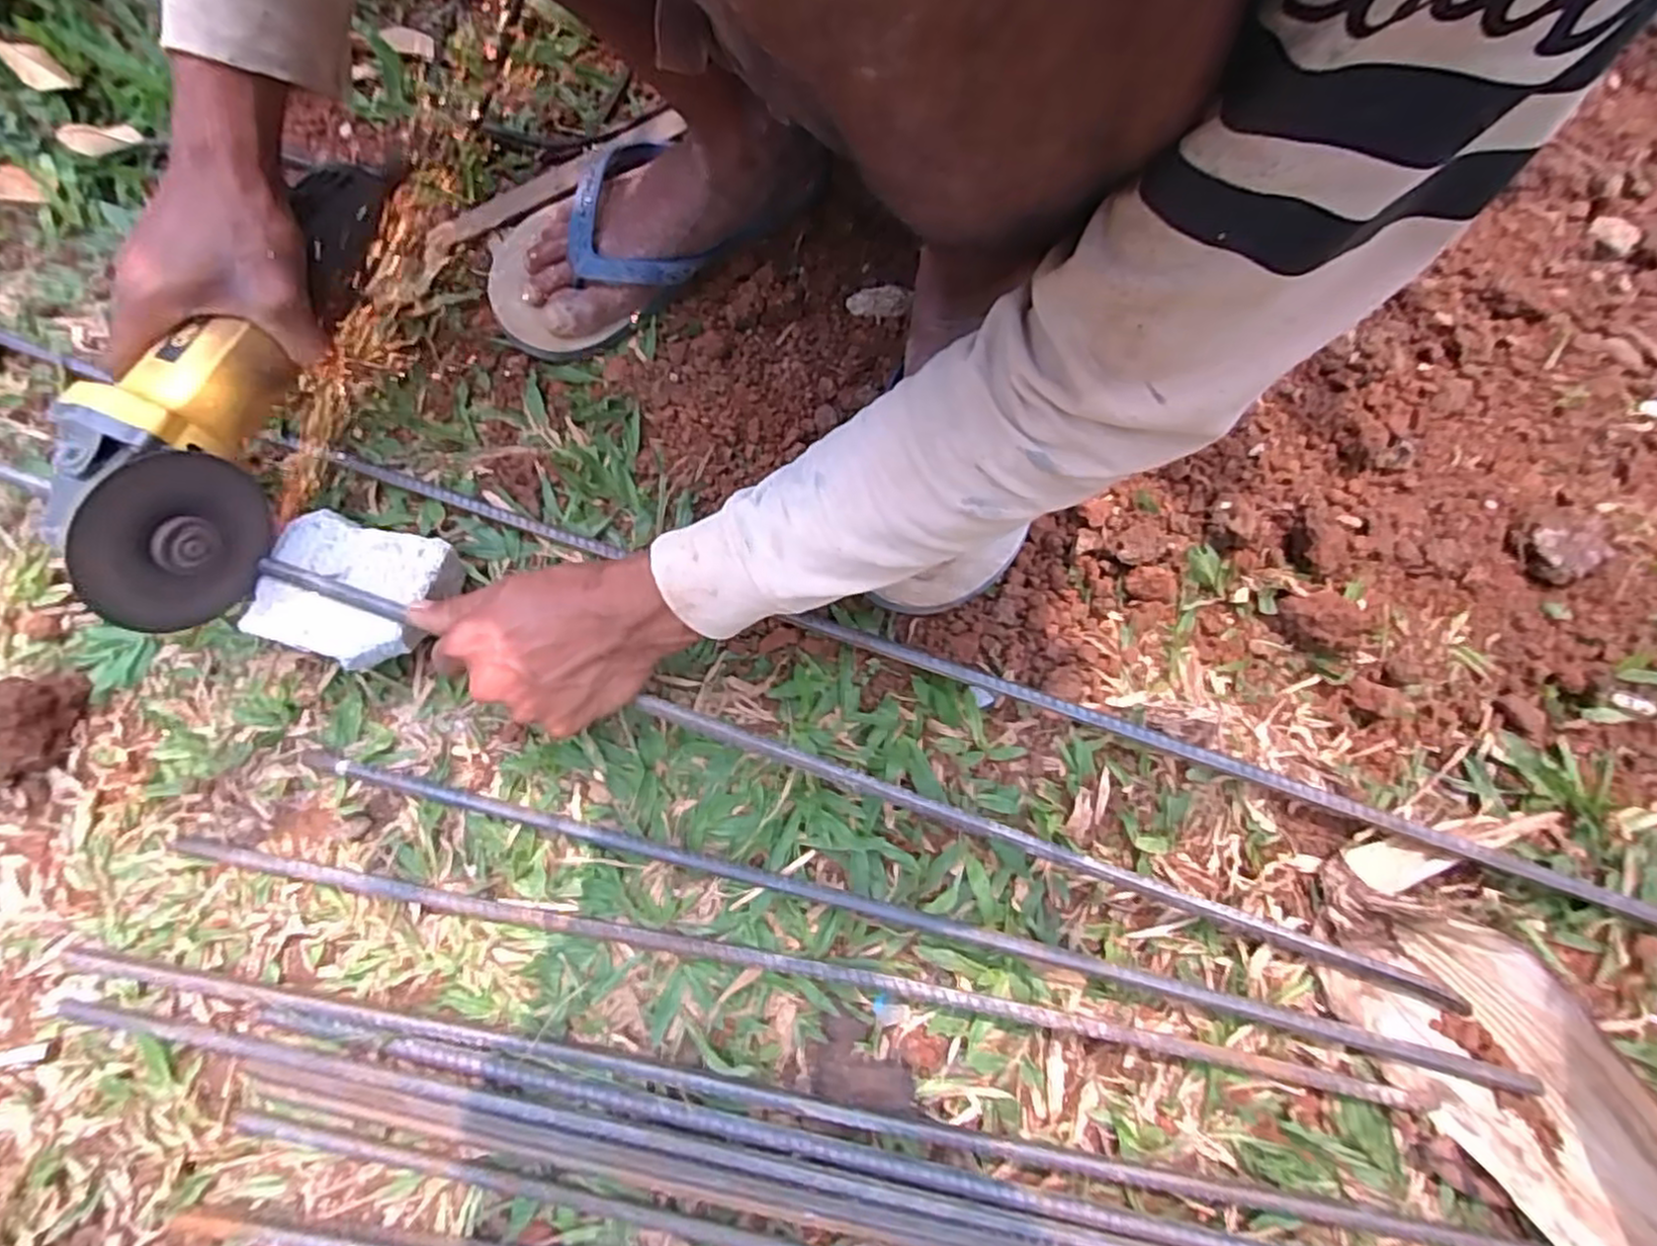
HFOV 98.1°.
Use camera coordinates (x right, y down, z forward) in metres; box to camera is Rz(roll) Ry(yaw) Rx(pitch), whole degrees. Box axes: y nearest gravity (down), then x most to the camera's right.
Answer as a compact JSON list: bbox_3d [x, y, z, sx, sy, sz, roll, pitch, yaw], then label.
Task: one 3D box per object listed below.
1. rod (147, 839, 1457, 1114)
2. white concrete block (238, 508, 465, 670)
[{"bbox_3d":[-0.018,0.194,0.403,0.698,0.011,0.014,11,74,3],"label":"rod"},{"bbox_3d":[-0.280,-0.017,0.434,0.094,0.050,0.083,13,77,2],"label":"white concrete block"}]

